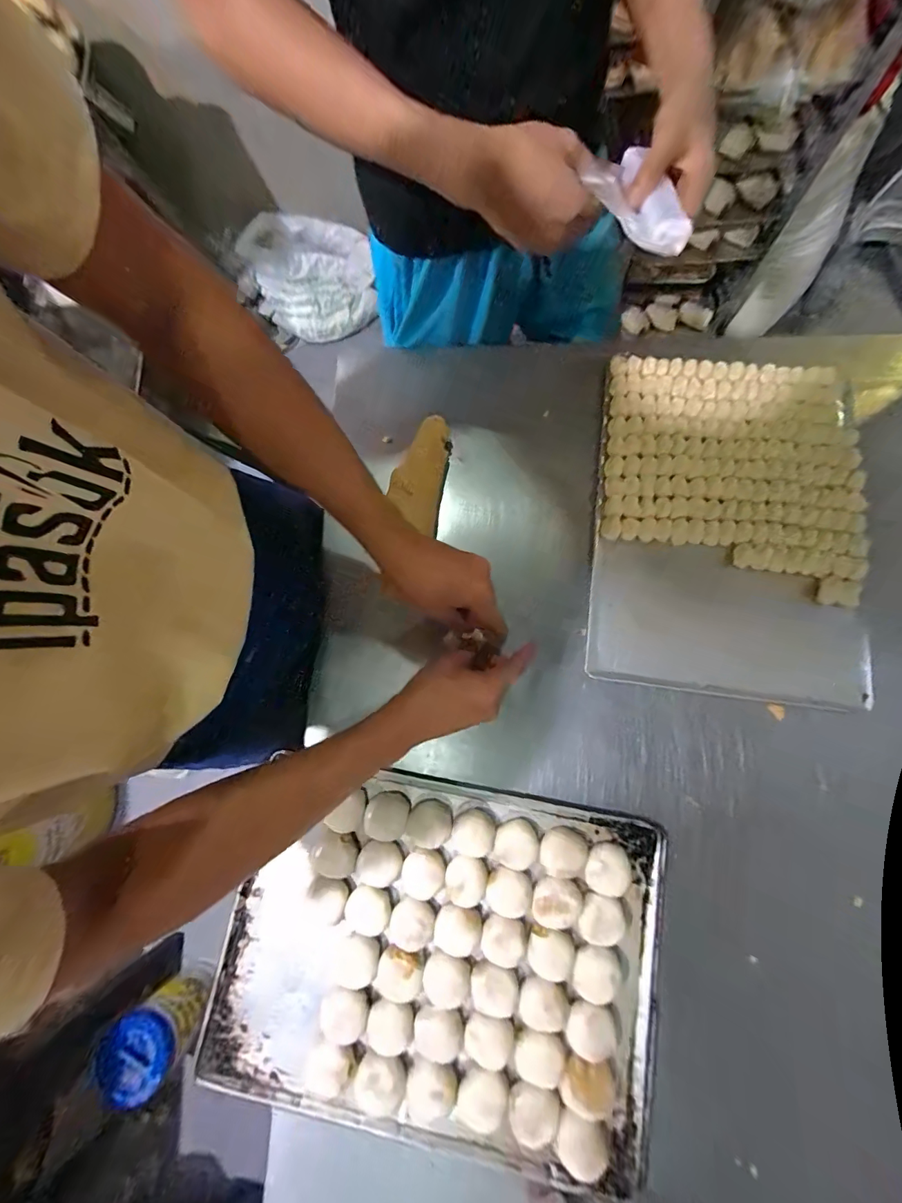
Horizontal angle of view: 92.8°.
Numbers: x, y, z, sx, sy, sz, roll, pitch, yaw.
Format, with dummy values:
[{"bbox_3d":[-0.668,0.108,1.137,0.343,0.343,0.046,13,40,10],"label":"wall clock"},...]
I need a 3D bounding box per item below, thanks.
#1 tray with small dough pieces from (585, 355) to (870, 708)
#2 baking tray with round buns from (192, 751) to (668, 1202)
[{"bbox_3d":[0.364,-0.115,0.568,0.325,0.031,0.451,8,79,6],"label":"tray with small dough pieces"},{"bbox_3d":[-0.014,0.380,0.467,0.466,0.038,0.343,8,79,6],"label":"baking tray with round buns"}]

